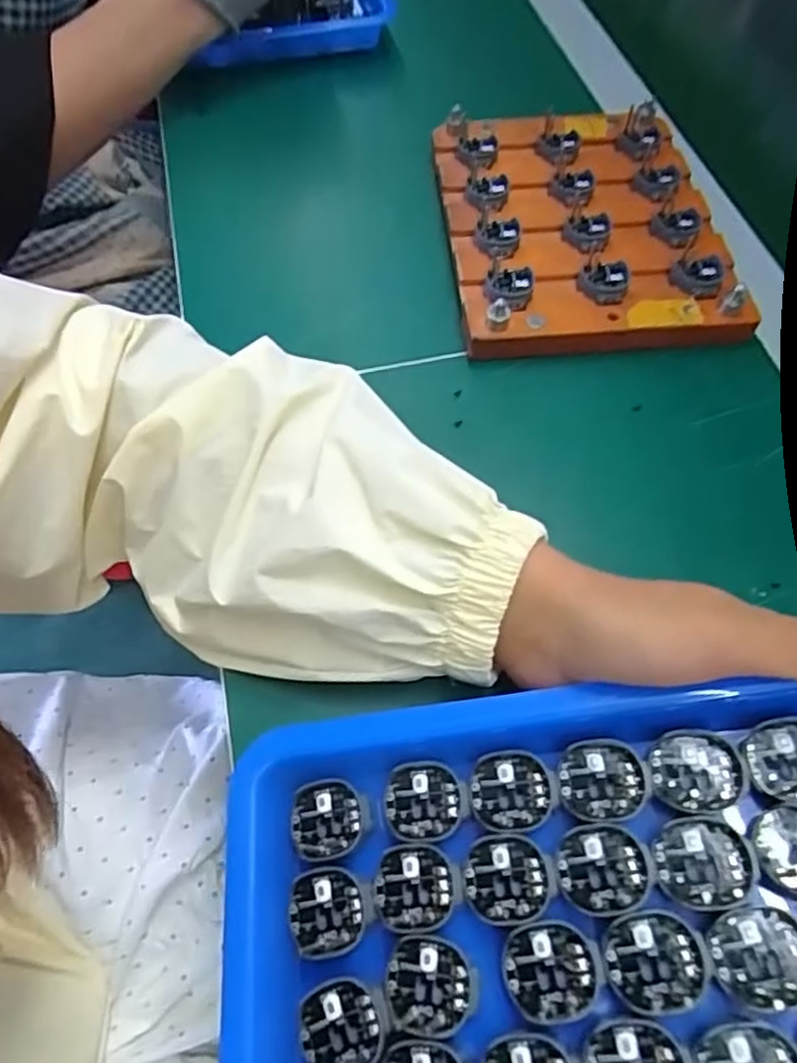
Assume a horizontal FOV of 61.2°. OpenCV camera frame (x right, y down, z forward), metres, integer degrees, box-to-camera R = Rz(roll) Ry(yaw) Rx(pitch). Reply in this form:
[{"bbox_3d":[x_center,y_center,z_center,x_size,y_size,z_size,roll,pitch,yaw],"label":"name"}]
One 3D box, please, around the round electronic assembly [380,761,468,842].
[{"bbox_3d":[0.009,0.092,0.230,0.028,0.007,0.025,-6,67,10],"label":"round electronic assembly"}]

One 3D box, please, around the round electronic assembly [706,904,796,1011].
[{"bbox_3d":[0.105,0.122,0.194,0.028,0.009,0.024,-27,58,-4],"label":"round electronic assembly"}]

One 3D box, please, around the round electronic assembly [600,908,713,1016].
[{"bbox_3d":[0.075,0.125,0.196,0.029,0.004,0.025,-16,61,5],"label":"round electronic assembly"}]

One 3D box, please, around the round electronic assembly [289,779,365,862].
[{"bbox_3d":[-0.025,0.100,0.234,0.026,0.004,0.025,-3,74,10],"label":"round electronic assembly"}]

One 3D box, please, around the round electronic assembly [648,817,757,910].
[{"bbox_3d":[0.094,0.102,0.207,0.028,0.009,0.024,-14,60,8],"label":"round electronic assembly"}]

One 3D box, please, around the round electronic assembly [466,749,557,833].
[{"bbox_3d":[0.038,0.087,0.225,0.028,0.004,0.024,-6,66,9],"label":"round electronic assembly"}]

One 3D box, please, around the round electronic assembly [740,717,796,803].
[{"bbox_3d":[0.126,0.073,0.214,0.030,0.004,0.024,-12,63,5],"label":"round electronic assembly"}]

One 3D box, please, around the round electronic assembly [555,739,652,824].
[{"bbox_3d":[0.067,0.082,0.221,0.029,0.004,0.025,-11,64,7],"label":"round electronic assembly"}]

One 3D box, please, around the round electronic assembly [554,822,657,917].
[{"bbox_3d":[0.065,0.107,0.212,0.028,0.008,0.025,-5,64,10],"label":"round electronic assembly"}]

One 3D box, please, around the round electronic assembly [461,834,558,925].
[{"bbox_3d":[0.035,0.110,0.214,0.028,0.004,0.024,-13,64,7],"label":"round electronic assembly"}]

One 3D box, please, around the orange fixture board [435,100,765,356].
[{"bbox_3d":[0.102,-0.178,0.392,0.145,0.027,0.186,-2,60,-5],"label":"orange fixture board"}]

